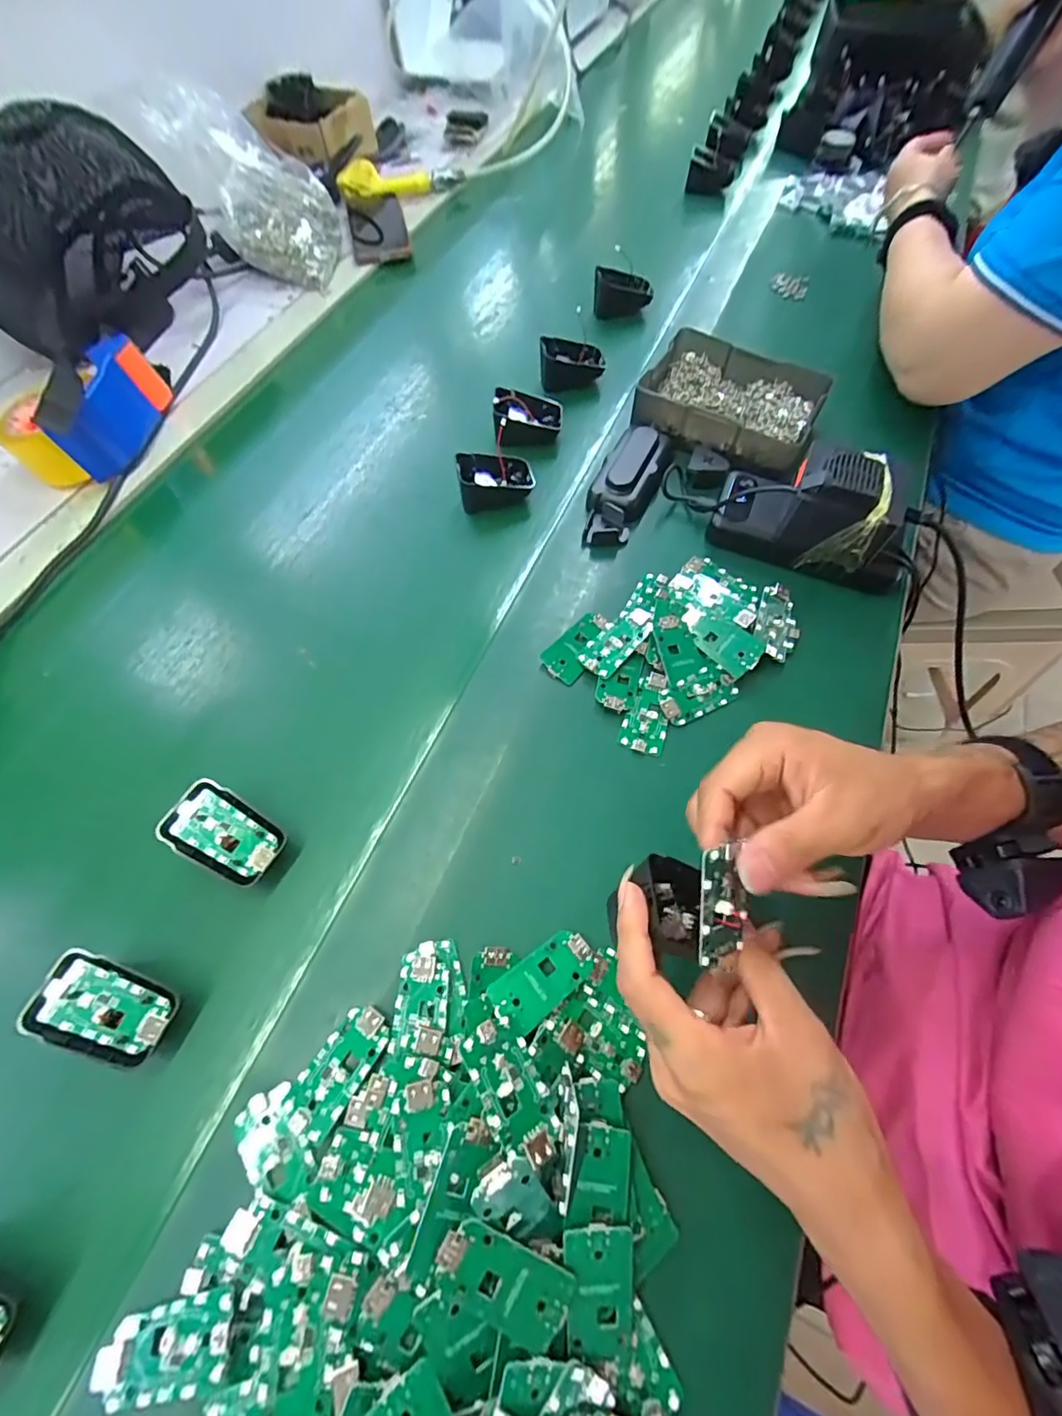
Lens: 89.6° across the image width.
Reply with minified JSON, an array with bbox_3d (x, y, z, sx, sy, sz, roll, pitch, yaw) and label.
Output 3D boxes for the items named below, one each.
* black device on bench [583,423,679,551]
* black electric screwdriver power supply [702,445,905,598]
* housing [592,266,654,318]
[{"bbox_3d":[0.087,-0.206,0.482,0.051,0.024,0.145,23,66,13],"label":"black device on bench"},{"bbox_3d":[0.225,-0.160,0.421,0.157,0.065,0.068,31,68,18],"label":"black electric screwdriver power supply"},{"bbox_3d":[0.108,-0.490,0.627,0.067,0.042,0.031,1,62,3],"label":"housing"}]

